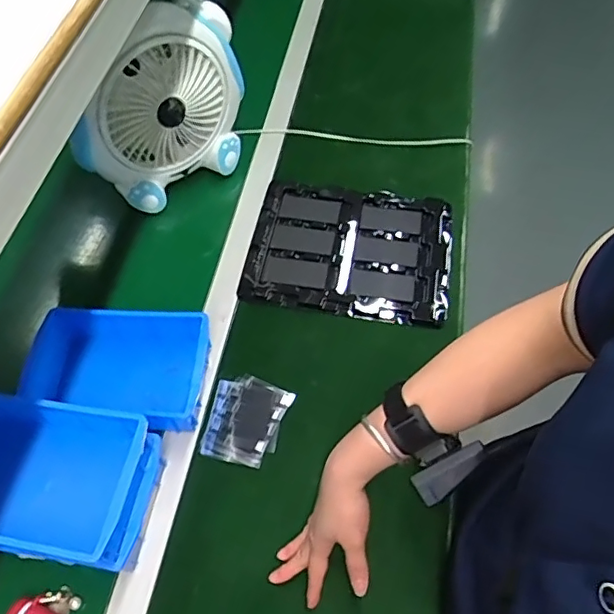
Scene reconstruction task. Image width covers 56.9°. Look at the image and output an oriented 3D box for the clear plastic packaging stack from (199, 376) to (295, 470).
[{"bbox_3d":[-0.075,0.135,0.685,0.091,0.009,0.105,15,59,9],"label":"clear plastic packaging stack"}]

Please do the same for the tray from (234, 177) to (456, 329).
[{"bbox_3d":[0.063,-0.093,0.845,0.291,0.015,0.243,10,58,5],"label":"tray"}]

